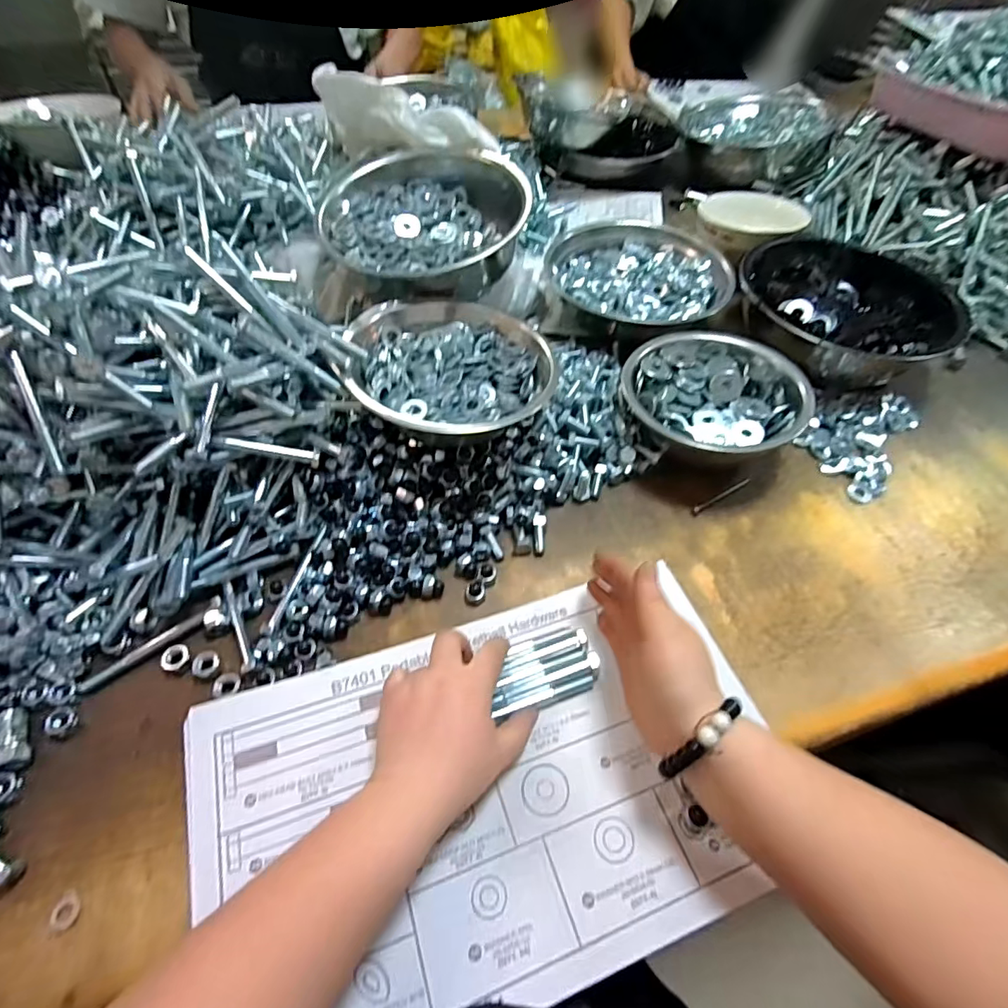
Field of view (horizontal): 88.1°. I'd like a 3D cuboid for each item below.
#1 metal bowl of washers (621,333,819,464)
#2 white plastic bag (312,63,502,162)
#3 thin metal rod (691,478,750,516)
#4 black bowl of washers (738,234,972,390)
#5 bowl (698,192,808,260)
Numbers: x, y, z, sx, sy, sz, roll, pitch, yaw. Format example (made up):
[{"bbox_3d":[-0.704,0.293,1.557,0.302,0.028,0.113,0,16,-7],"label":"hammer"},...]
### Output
[{"bbox_3d":[0.200,-0.109,0.527,0.168,0.061,0.156,1,55,-2],"label":"metal bowl of washers"},{"bbox_3d":[-0.114,-0.432,0.608,0.233,0.083,0.042,27,58,16],"label":"white plastic bag"},{"bbox_3d":[0.211,-0.009,0.509,0.074,0.006,0.009,-28,60,-20],"label":"thin metal rod"},{"bbox_3d":[0.391,-0.229,0.615,0.222,0.058,0.227,1,55,-2],"label":"black bowl of washers"},{"bbox_3d":[0.329,-0.378,0.707,0.128,0.043,0.128,1,55,-2],"label":"bowl"}]

